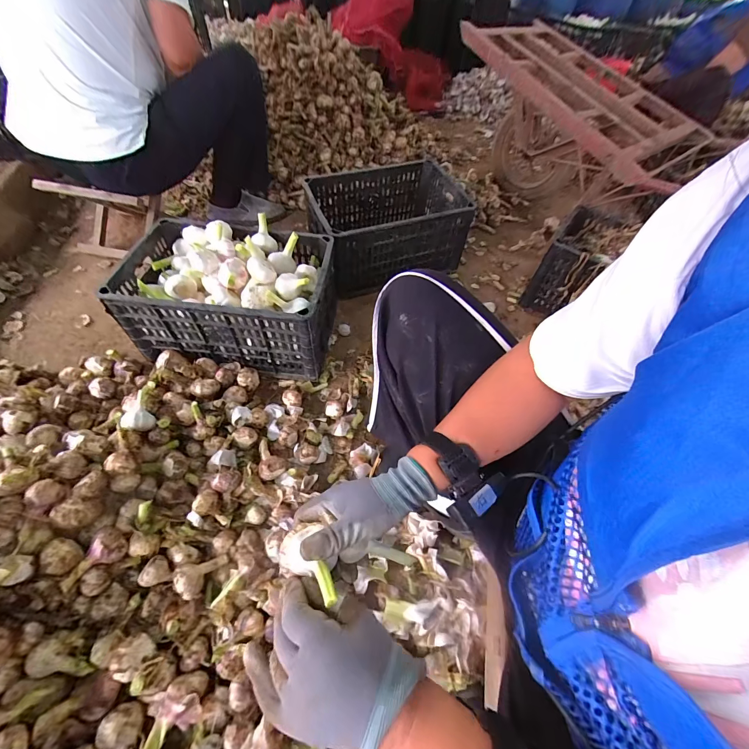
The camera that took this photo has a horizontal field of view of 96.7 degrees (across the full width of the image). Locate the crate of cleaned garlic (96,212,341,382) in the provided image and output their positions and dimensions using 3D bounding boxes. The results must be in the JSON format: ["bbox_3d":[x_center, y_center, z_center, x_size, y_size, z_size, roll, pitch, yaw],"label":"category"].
[{"bbox_3d":[-0.345,-0.207,0.831,0.455,0.249,0.314,9,55,1],"label":"crate of cleaned garlic"}]

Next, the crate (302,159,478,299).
[{"bbox_3d":[0.048,-0.517,1.100,0.510,0.206,0.379,-17,59,-16],"label":"crate"}]

